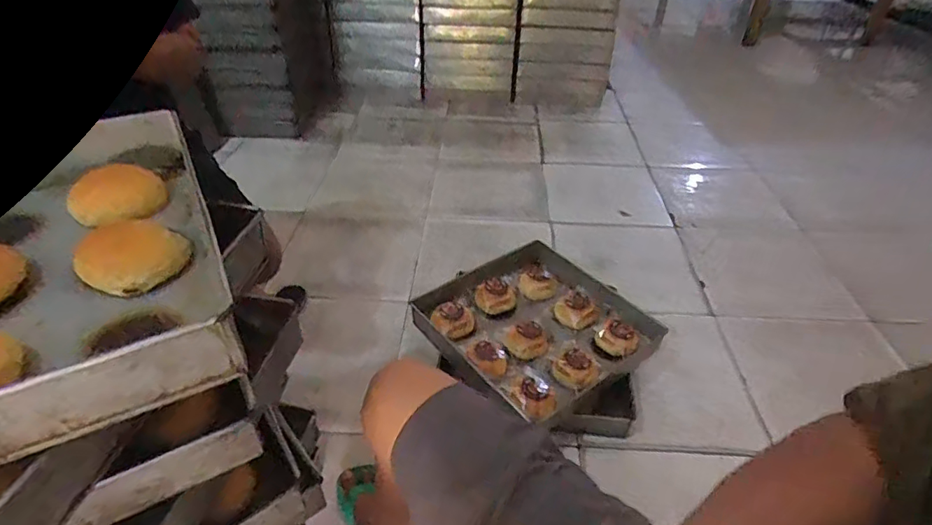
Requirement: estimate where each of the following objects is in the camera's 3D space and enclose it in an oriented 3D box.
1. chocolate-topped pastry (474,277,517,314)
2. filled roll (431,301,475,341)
[{"bbox_3d":[0.071,0.078,1.232,0.091,0.037,0.093,1,38,-1],"label":"chocolate-topped pastry"},{"bbox_3d":[-0.029,0.128,1.166,0.097,0.037,0.092,0,38,-1],"label":"filled roll"}]

